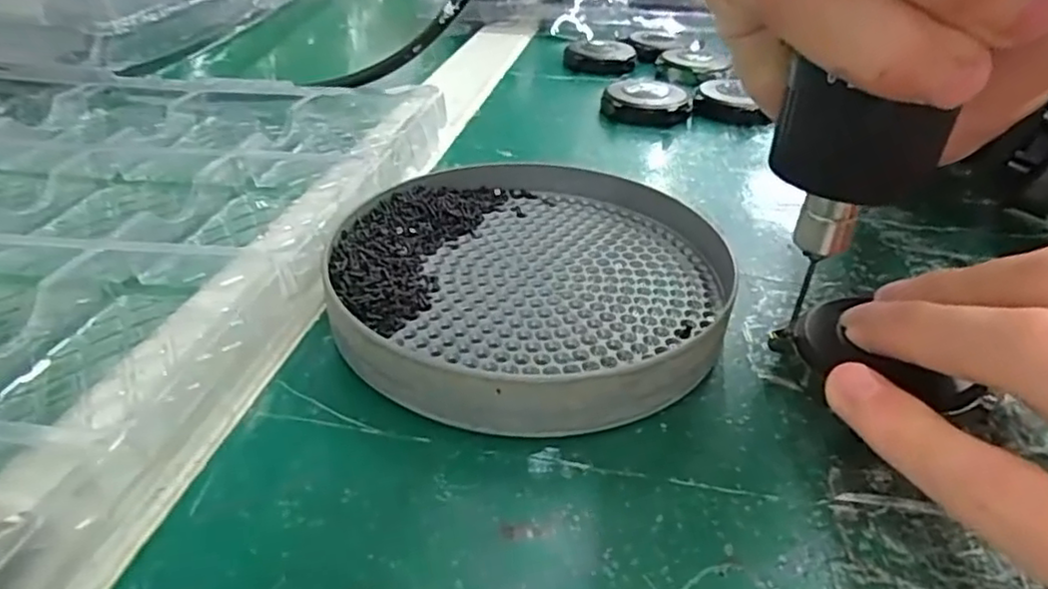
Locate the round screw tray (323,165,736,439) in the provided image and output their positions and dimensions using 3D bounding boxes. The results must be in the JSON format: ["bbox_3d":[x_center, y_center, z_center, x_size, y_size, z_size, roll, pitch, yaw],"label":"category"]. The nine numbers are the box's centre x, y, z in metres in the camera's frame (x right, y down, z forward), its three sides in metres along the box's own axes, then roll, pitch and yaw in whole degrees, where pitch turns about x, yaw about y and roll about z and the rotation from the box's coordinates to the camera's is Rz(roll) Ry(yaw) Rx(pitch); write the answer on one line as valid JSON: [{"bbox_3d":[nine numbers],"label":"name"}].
[{"bbox_3d":[0.003,-0.006,0.192,0.109,0.019,0.116,1,34,-1],"label":"round screw tray"}]

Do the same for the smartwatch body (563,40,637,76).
[{"bbox_3d":[0.048,-0.149,0.409,0.043,0.013,0.039,5,34,5],"label":"smartwatch body"}]

